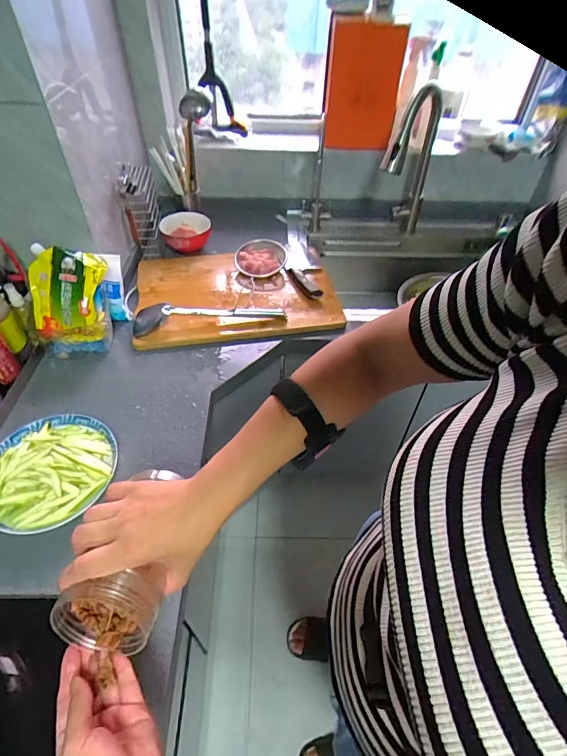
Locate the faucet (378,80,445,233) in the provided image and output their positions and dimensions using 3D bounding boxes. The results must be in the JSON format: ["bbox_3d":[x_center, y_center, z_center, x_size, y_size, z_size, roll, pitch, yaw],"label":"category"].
[{"bbox_3d":[0.338,-0.541,1.103,0.071,0.377,0.297,24,52,17],"label":"faucet"}]

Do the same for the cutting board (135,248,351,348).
[{"bbox_3d":[-0.118,-0.226,1.005,0.462,0.027,0.337,-7,49,-9],"label":"cutting board"}]

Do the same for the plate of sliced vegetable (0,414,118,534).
[{"bbox_3d":[-0.374,0.142,0.655,0.195,0.059,0.196,2,48,-2],"label":"plate of sliced vegetable"}]

